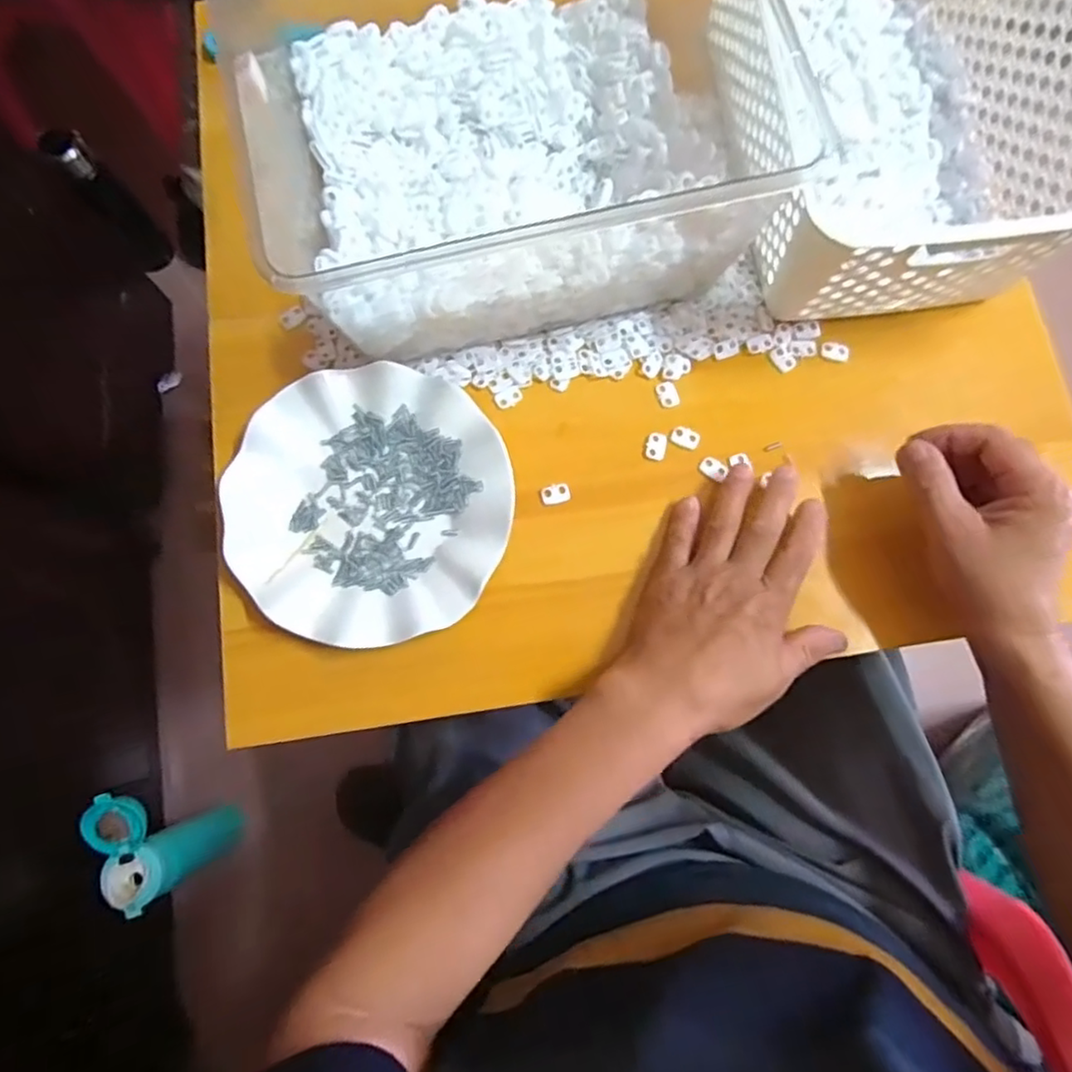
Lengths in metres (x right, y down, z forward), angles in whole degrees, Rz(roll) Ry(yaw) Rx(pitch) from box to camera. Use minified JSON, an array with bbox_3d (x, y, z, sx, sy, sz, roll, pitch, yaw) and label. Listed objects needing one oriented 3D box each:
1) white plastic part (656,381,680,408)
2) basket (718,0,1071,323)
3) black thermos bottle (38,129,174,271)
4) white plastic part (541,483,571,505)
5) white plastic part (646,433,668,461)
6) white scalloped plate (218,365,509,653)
[{"bbox_3d":[0.094,-0.100,0.451,0.013,0.004,0.018,-20,78,-5],"label":"white plastic part"},{"bbox_3d":[0.242,-0.308,0.432,0.190,0.109,0.299,-6,78,-2],"label":"basket"},{"bbox_3d":[-0.599,-0.468,0.911,0.062,0.206,0.055,-39,58,-8],"label":"black thermos bottle"},{"bbox_3d":[0.014,-0.029,0.434,0.020,0.004,0.015,-16,78,-4],"label":"white plastic part"},{"bbox_3d":[0.084,-0.063,0.442,0.013,0.004,0.019,13,78,3],"label":"white plastic part"},{"bbox_3d":[-0.110,-0.022,0.422,0.176,0.021,0.178,0,77,0],"label":"white scalloped plate"}]

